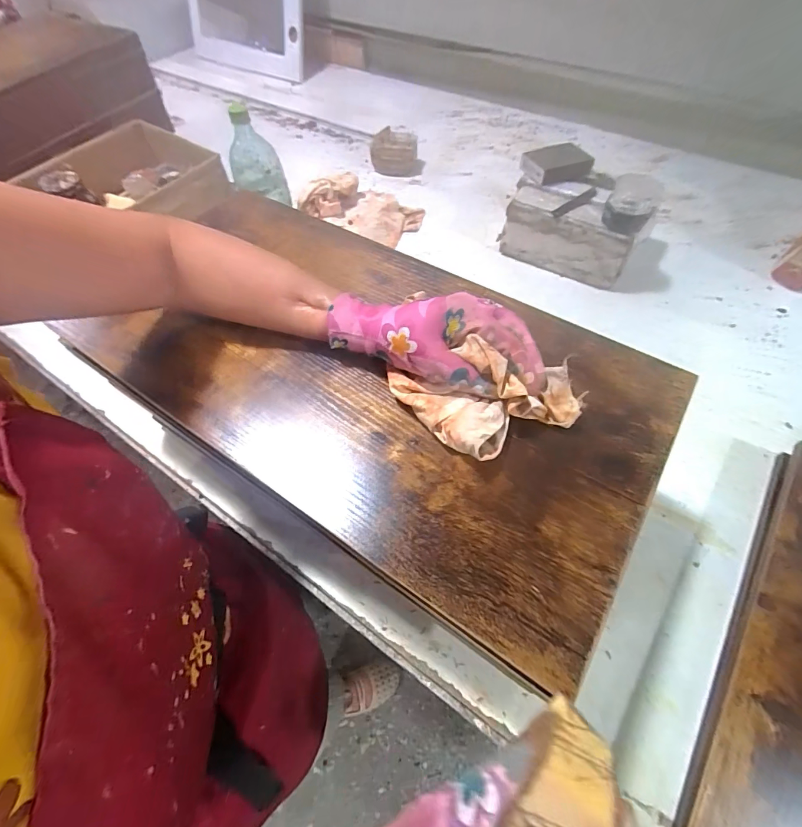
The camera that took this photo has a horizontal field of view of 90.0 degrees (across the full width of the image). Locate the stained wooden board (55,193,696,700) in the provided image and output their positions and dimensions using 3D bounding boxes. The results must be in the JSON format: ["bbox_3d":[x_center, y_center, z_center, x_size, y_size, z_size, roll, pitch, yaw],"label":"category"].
[{"bbox_3d":[-0.034,-0.046,0.357,0.493,0.014,0.269,29,63,18],"label":"stained wooden board"}]

